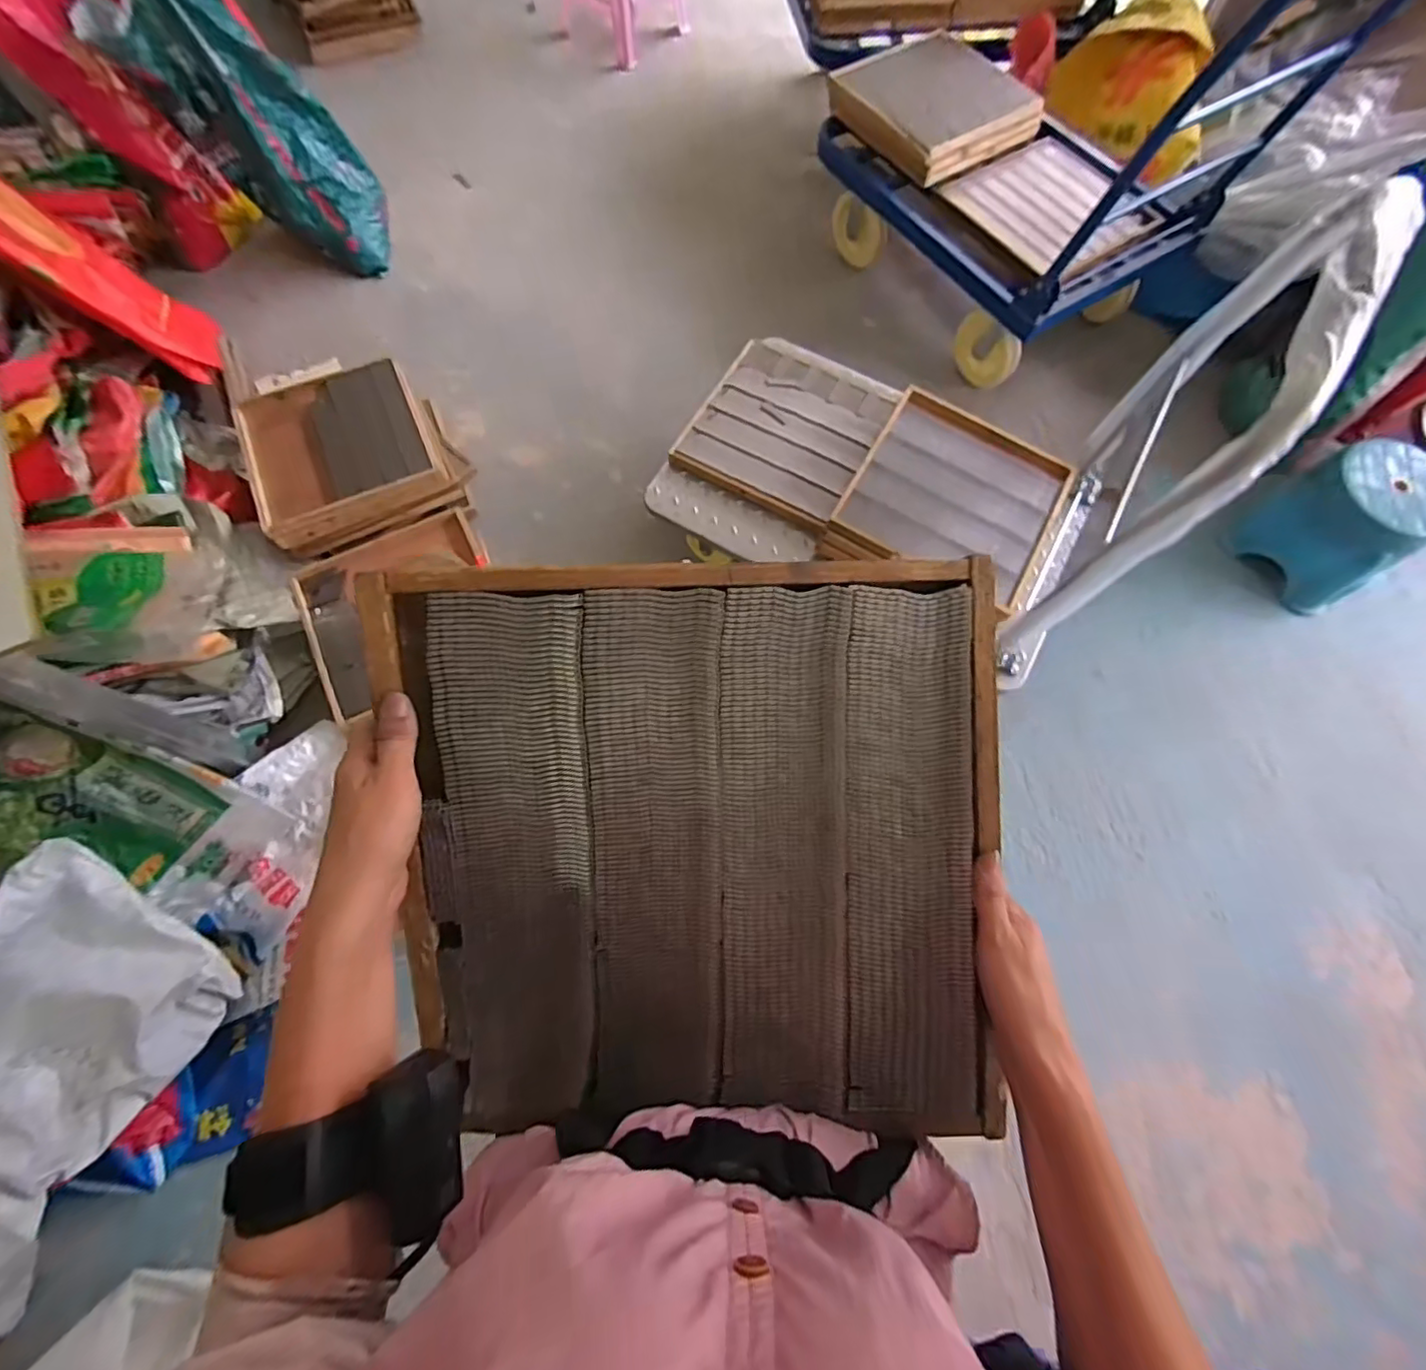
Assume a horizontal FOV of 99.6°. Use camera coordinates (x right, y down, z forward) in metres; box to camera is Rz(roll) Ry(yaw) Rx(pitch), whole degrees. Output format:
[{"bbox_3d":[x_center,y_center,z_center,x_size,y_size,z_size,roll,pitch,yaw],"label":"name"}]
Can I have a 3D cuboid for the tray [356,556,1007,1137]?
[{"bbox_3d":[0.001,0.114,0.399,0.386,0.050,0.378,-3,99,-6],"label":"tray"}]

